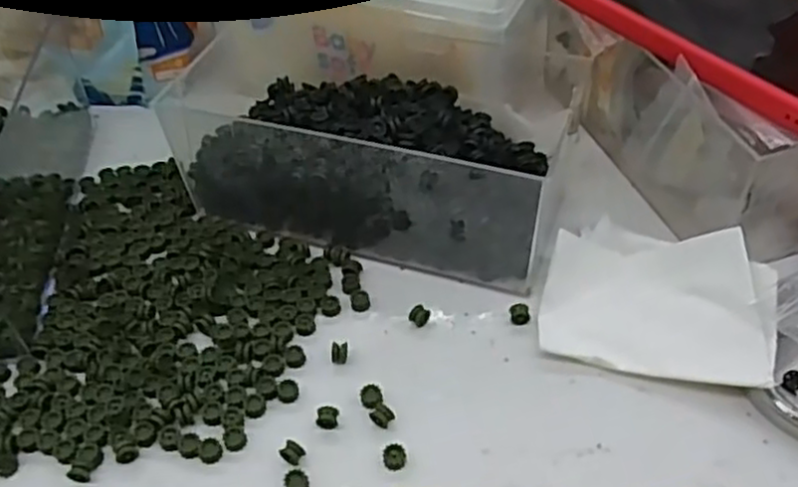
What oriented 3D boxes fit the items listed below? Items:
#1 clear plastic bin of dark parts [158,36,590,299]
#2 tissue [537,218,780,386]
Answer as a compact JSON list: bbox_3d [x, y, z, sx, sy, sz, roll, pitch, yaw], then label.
[{"bbox_3d":[-0.011,-0.053,0.362,0.176,0.061,0.109,13,49,15],"label":"clear plastic bin of dark parts"},{"bbox_3d":[0.108,0.021,0.308,0.089,0.028,0.068,13,49,15],"label":"tissue"}]

